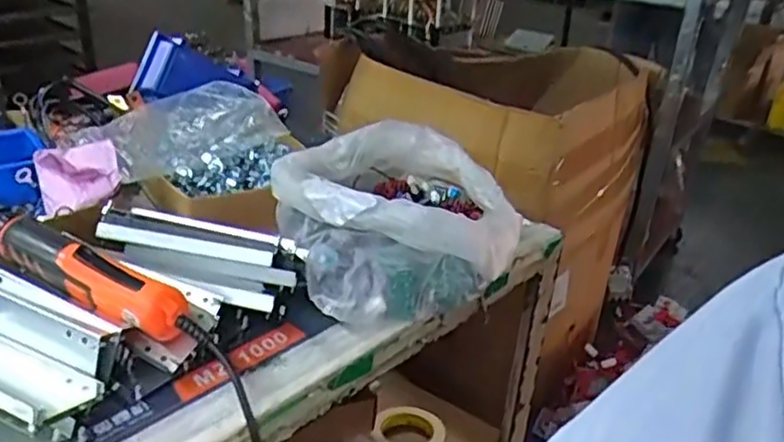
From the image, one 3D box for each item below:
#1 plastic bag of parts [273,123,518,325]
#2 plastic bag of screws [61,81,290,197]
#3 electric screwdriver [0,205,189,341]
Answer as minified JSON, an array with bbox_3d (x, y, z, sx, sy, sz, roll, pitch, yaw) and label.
[{"bbox_3d":[-0.002,-0.016,0.767,0.259,0.120,0.300,-8,30,-23],"label":"plastic bag of parts"},{"bbox_3d":[-0.240,-0.096,0.809,0.183,0.070,0.230,24,33,33],"label":"plastic bag of screws"},{"bbox_3d":[-0.312,0.030,0.582,0.318,0.057,0.040,16,29,21],"label":"electric screwdriver"}]

